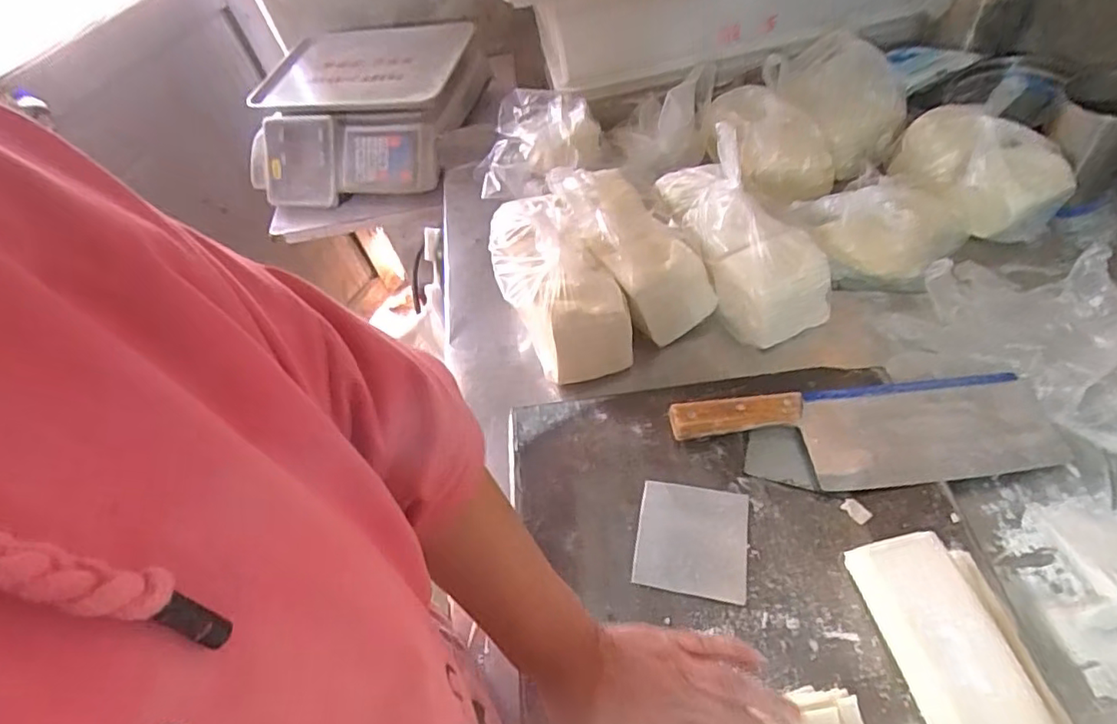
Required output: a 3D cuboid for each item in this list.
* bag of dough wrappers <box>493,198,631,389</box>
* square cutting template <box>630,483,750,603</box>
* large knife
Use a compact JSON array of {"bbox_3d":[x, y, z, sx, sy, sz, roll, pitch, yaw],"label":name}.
[{"bbox_3d":[-0.011,-0.092,0.615,0.099,0.135,0.207,-26,54,-9],"label":"bag of dough wrappers"},{"bbox_3d":[0.107,0.142,0.482,0.085,0.004,0.088,6,56,11],"label":"square cutting template"},{"bbox_3d":[0.267,0.058,0.509,0.324,0.035,0.093,-8,52,-1],"label":"large knife"}]

